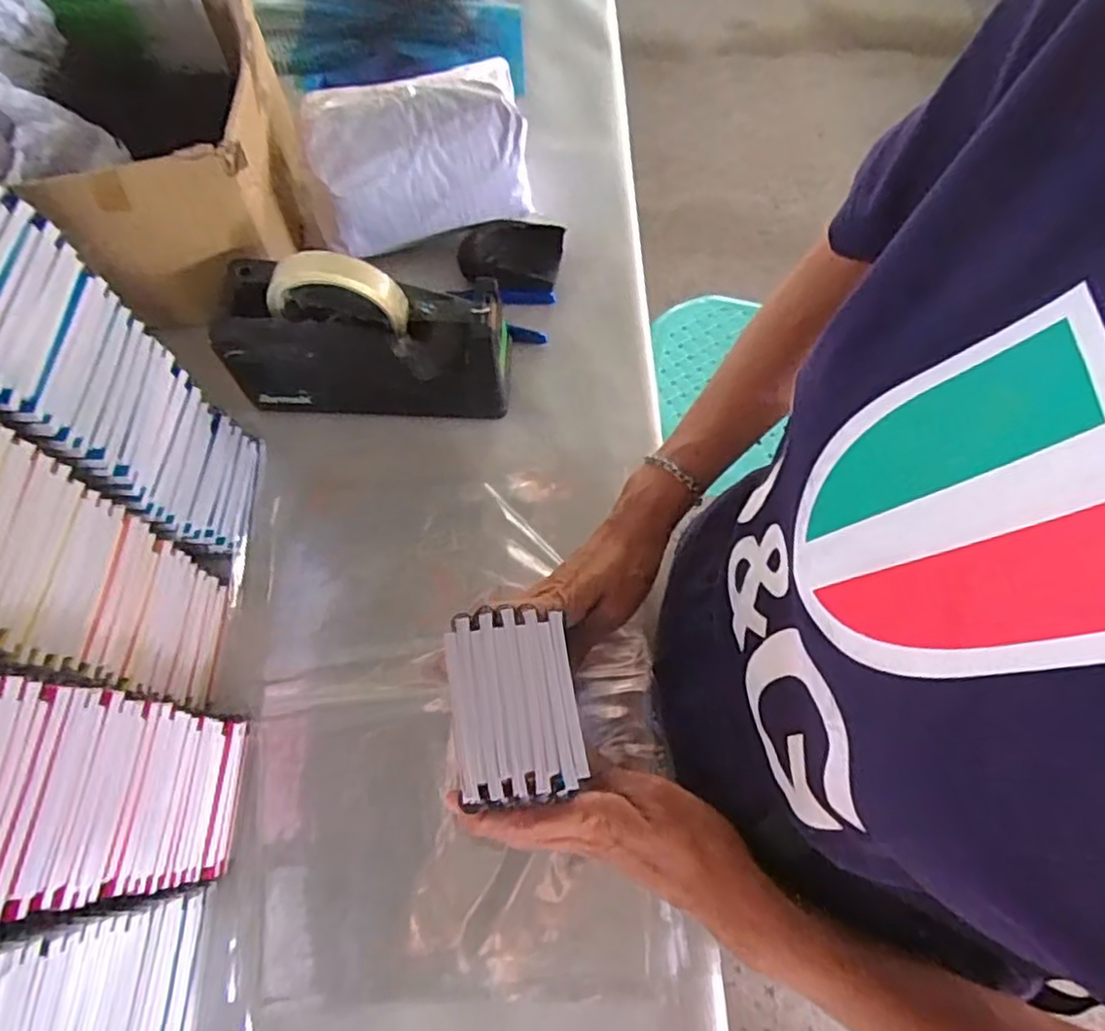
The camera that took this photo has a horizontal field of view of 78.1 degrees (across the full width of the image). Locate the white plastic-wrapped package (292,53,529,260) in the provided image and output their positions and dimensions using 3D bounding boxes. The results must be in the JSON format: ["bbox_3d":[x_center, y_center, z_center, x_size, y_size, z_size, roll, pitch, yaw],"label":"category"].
[{"bbox_3d":[-0.113,-0.298,0.581,0.178,0.106,0.091,-15,68,-7],"label":"white plastic-wrapped package"}]

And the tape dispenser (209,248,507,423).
[{"bbox_3d":[-0.136,-0.136,0.507,0.202,0.118,0.077,1,67,0],"label":"tape dispenser"}]

